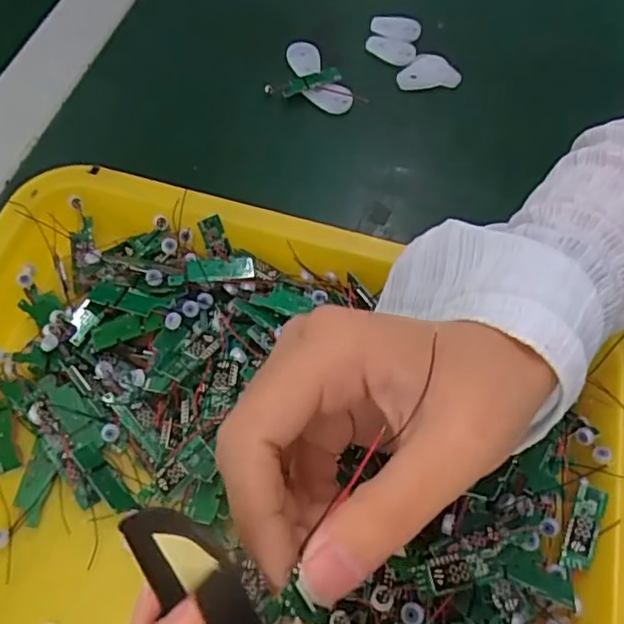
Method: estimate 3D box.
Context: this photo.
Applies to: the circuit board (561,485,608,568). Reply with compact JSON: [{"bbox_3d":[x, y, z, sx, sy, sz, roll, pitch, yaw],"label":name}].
[{"bbox_3d":[0.116,0.092,0.266,0.011,0.006,0.034,19,78,15],"label":"circuit board"}]

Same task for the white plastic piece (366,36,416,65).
[{"bbox_3d":[0.056,-0.186,0.442,0.037,0.007,0.021,22,61,9],"label":"white plastic piece"}]

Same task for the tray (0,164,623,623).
[{"bbox_3d":[-0.027,0.067,0.273,0.336,0.050,0.261,15,60,5],"label":"tray"}]

